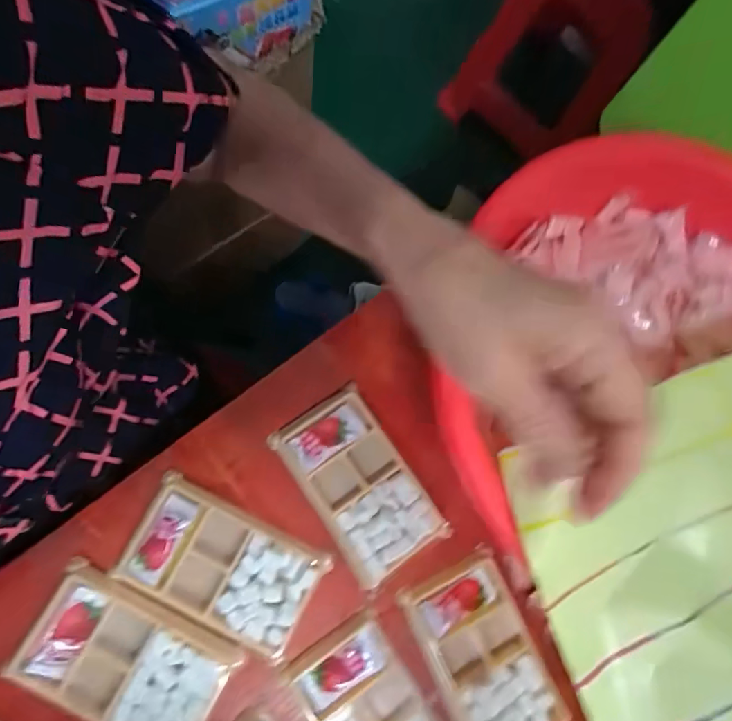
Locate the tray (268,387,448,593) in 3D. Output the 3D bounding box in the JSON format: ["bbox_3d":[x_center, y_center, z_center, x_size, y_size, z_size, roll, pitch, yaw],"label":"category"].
[{"bbox_3d":[-0.007,0.094,0.370,0.074,0.019,0.135,-32,84,-13],"label":"tray"}]

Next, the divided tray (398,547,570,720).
[{"bbox_3d":[0.086,0.219,0.354,0.079,0.017,0.130,-23,82,-12],"label":"divided tray"}]

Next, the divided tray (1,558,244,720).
[{"bbox_3d":[-0.160,0.201,0.319,0.131,0.012,0.074,30,75,0],"label":"divided tray"}]

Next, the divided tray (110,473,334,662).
[{"bbox_3d":[-0.102,0.145,0.337,0.129,0.012,0.076,29,75,-1],"label":"divided tray"}]

